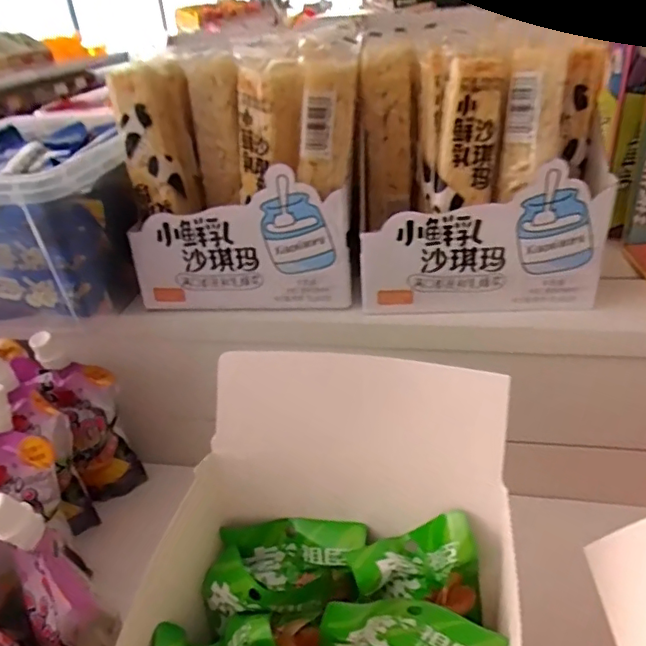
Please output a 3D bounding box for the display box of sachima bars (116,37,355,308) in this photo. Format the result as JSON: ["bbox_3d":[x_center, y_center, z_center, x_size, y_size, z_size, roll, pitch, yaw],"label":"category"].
[{"bbox_3d":[-0.052,-0.104,0.403,0.168,0.161,0.086,-1,31,7],"label":"display box of sachima bars"}]

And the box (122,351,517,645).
[{"bbox_3d":[-0.004,0.147,0.270,0.179,0.182,0.186,2,32,12],"label":"box"}]

